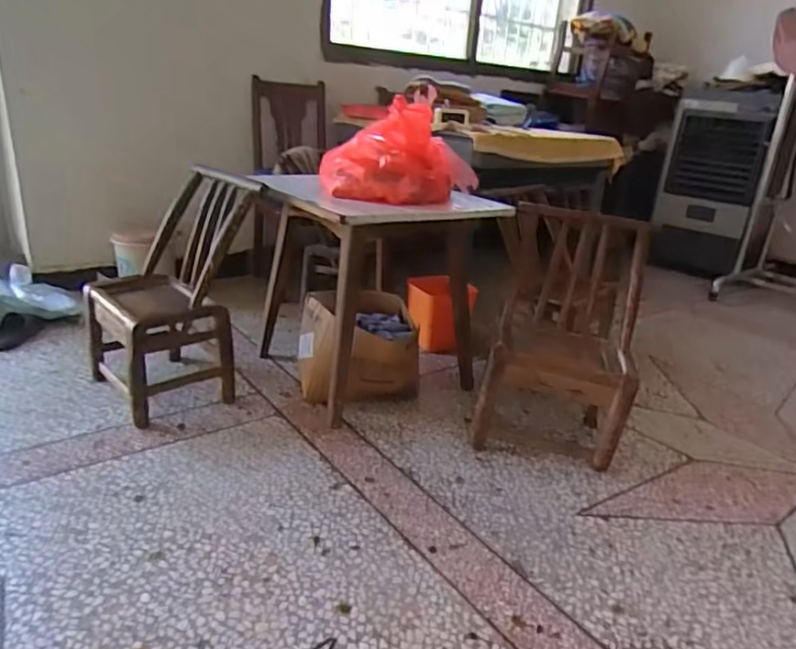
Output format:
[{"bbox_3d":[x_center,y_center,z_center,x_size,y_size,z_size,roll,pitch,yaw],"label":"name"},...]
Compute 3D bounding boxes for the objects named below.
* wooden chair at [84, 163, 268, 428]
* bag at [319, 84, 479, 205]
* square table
[{"bbox_3d":[-0.688,-0.119,1.801,0.456,0.646,0.500,-16,30,-42],"label":"wooden chair"},{"bbox_3d":[0.005,-0.533,1.730,0.411,0.293,0.267,-15,29,-40],"label":"bag"},{"bbox_3d":[-0.075,-0.146,1.946,0.644,0.636,0.623,-11,27,-34],"label":"square table"}]

